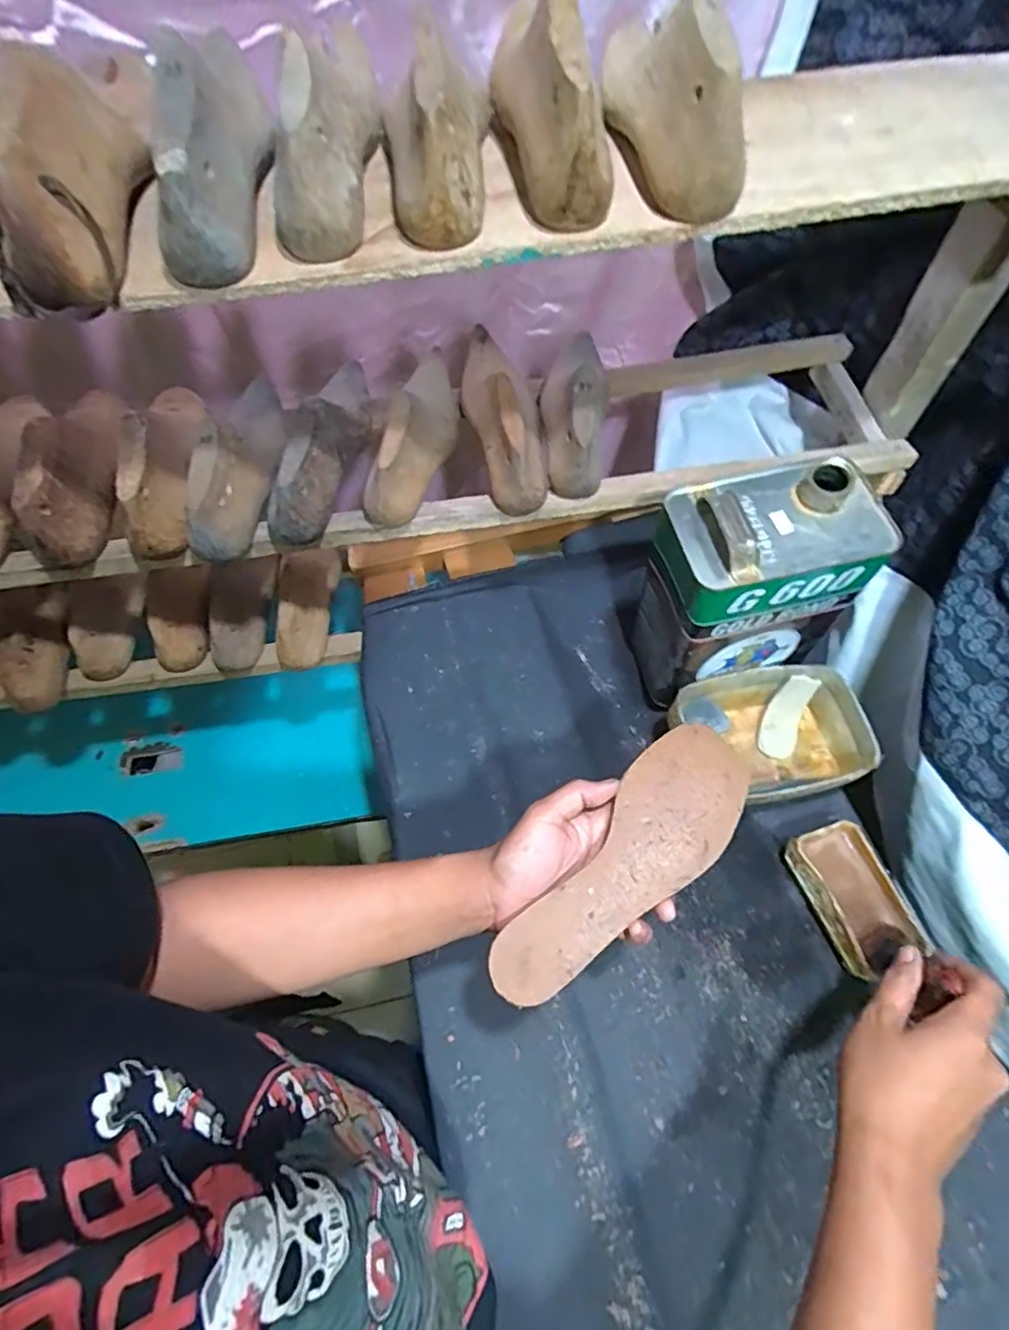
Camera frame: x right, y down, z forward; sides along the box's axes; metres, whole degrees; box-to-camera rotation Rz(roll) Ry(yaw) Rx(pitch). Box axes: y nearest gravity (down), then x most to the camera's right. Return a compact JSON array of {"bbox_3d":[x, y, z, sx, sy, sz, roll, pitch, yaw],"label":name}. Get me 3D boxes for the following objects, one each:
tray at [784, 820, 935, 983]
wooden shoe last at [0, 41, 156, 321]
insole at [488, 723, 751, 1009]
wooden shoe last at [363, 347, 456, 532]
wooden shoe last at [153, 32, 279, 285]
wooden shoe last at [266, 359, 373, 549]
[{"bbox_3d":[0.314,0.209,0.548,0.076,0.035,0.118,-17,62,-10],"label":"tray"},{"bbox_3d":[-0.262,-0.314,0.363,0.057,0.084,0.234,-6,61,-4],"label":"wooden shoe last"},{"bbox_3d":[0.086,0.137,0.421,0.232,0.009,0.079,-41,69,-17],"label":"insole"},{"bbox_3d":[-0.096,-0.243,0.608,0.084,0.089,0.251,3,48,1],"label":"wooden shoe last"},{"bbox_3d":[-0.179,-0.308,0.356,0.063,0.064,0.151,-2,74,-2],"label":"wooden shoe last"},{"bbox_3d":[-0.175,-0.226,0.592,0.060,0.080,0.244,6,61,3],"label":"wooden shoe last"}]

